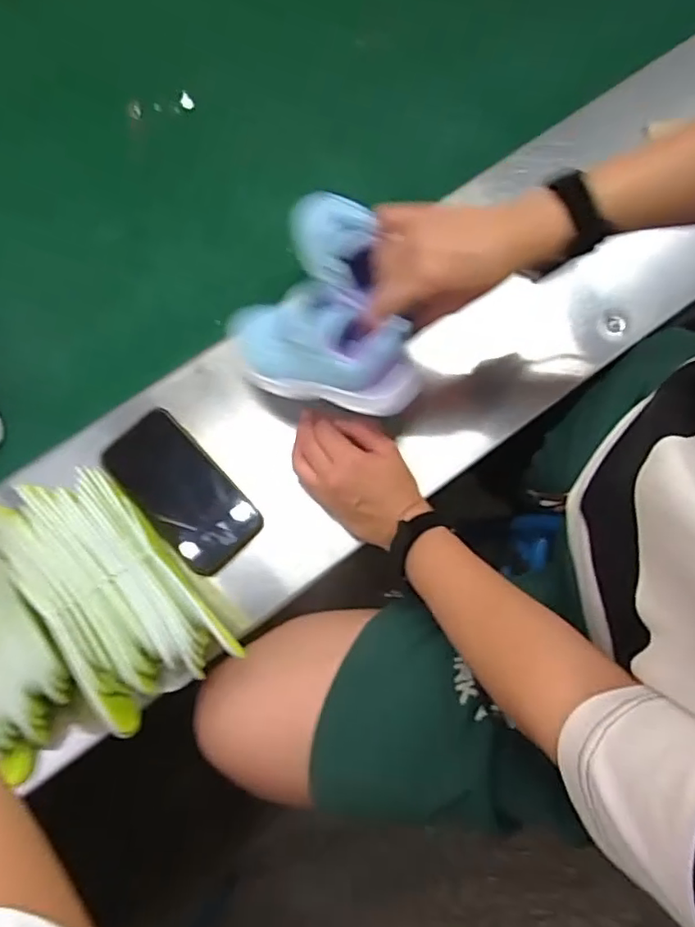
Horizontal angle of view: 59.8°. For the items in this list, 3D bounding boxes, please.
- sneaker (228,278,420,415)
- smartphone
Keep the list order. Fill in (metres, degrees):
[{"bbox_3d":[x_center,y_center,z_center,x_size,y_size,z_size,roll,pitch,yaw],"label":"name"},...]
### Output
[{"bbox_3d":[-0.025,-0.101,0.503,0.177,0.090,0.070,18,45,19],"label":"sneaker"},{"bbox_3d":[-0.148,0.023,0.548,0.078,0.008,0.149,-41,83,-19],"label":"smartphone"}]

